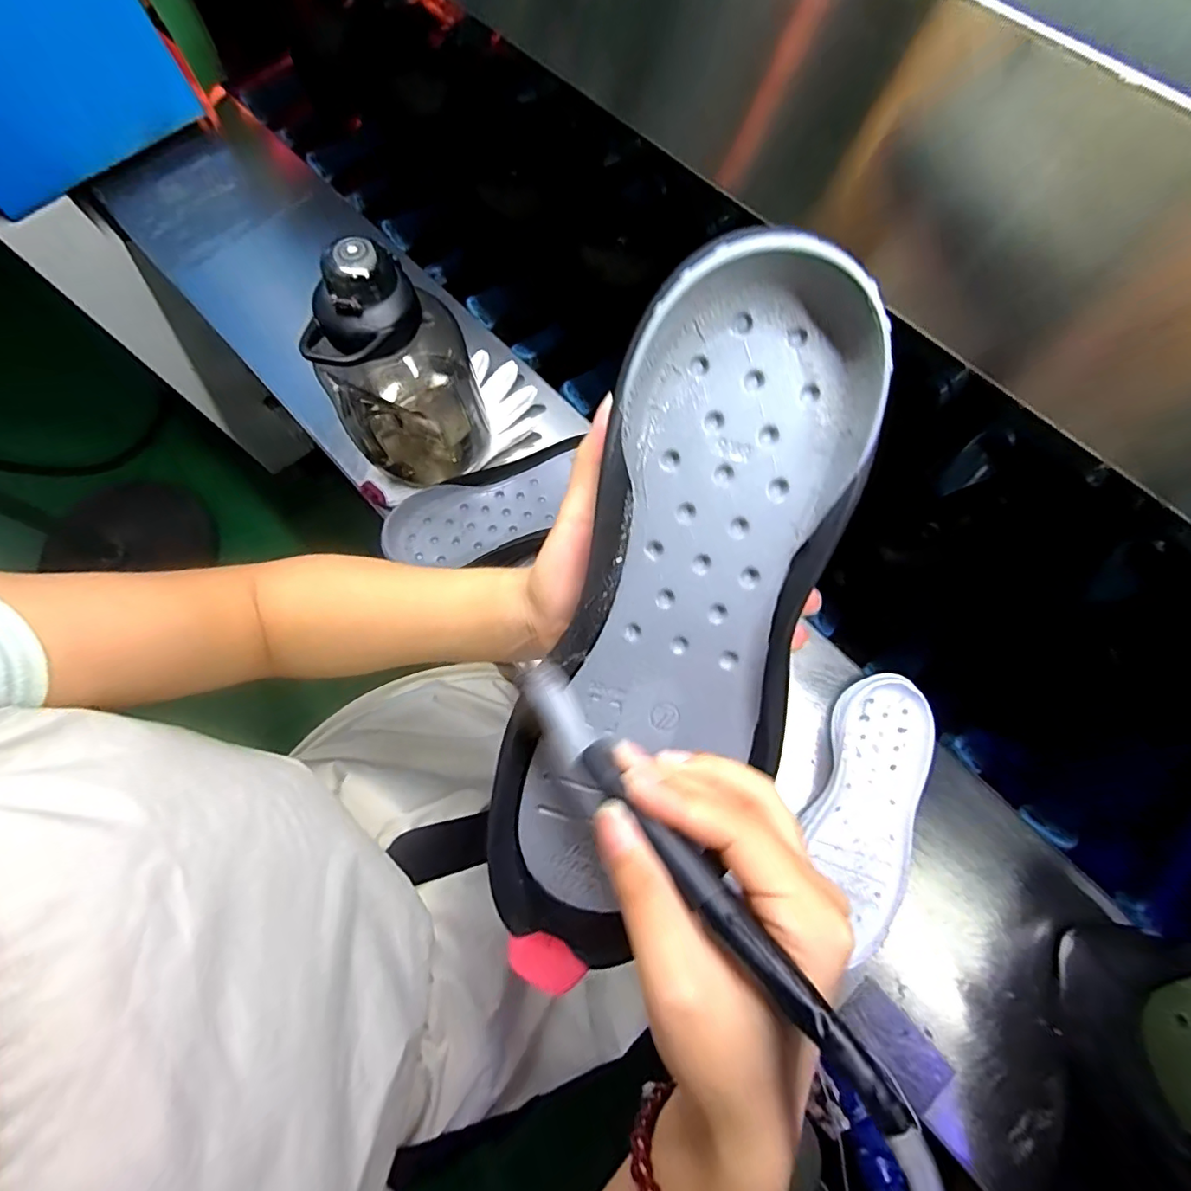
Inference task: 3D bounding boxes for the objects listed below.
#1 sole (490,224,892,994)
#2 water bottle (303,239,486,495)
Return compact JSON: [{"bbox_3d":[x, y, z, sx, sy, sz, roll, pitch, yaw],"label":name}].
[{"bbox_3d":[0.031,0.023,0.226,0.104,0.034,0.311,22,102,8],"label":"sole"},{"bbox_3d":[-0.177,-0.199,0.476,0.118,0.200,0.117,-14,73,-3],"label":"water bottle"}]

